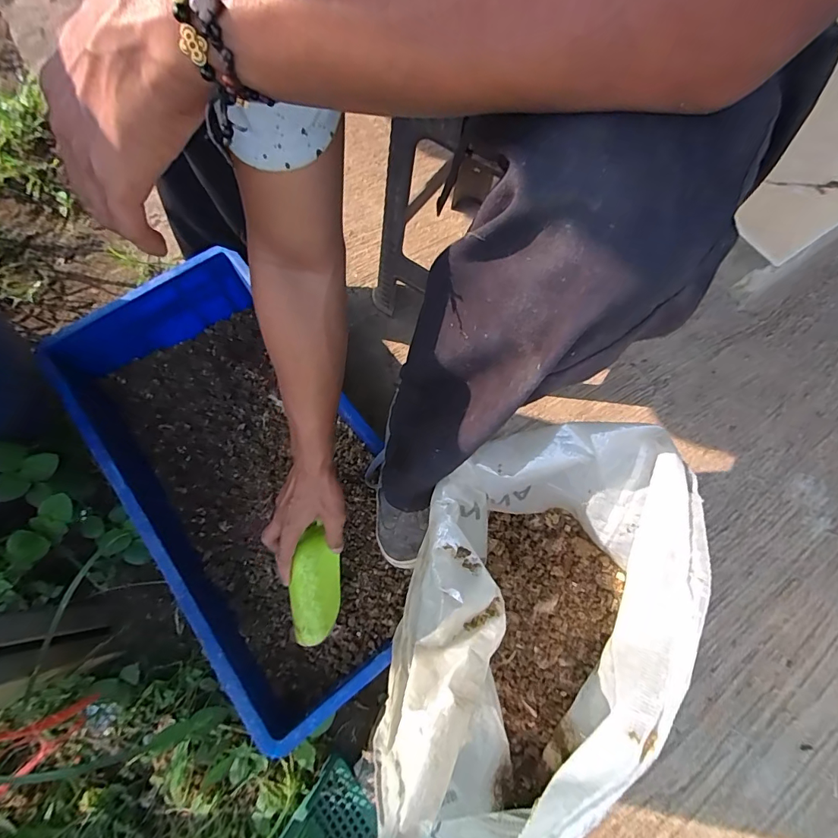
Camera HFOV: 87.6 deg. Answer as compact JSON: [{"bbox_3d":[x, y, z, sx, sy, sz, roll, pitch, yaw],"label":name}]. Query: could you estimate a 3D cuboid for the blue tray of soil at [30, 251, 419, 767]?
[{"bbox_3d":[-0.256,0.074,0.669,0.317,0.172,0.654,-35,75,-15],"label":"blue tray of soil"}]

